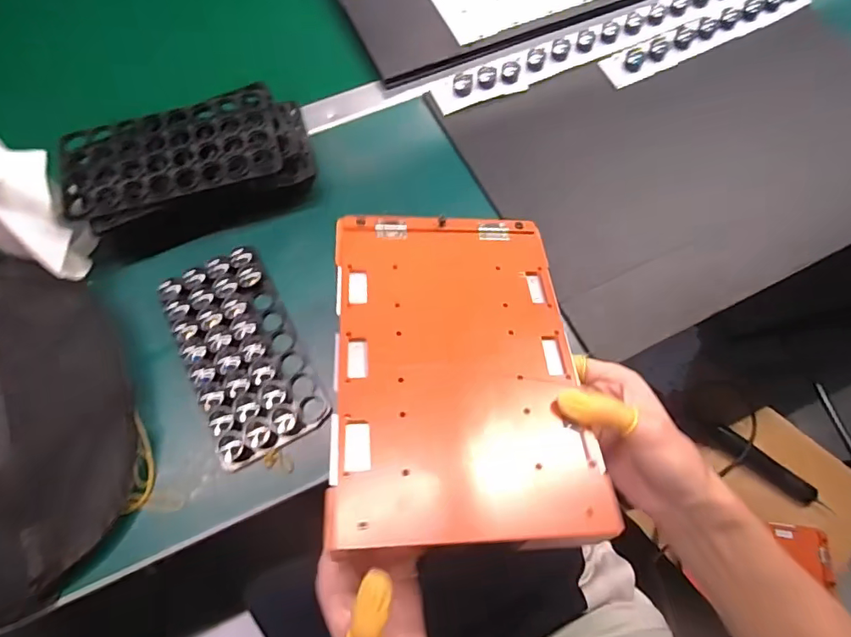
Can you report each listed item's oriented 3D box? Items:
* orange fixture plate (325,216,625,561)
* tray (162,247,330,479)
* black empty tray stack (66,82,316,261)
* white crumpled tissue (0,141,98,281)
[{"bbox_3d":[0.021,0.023,0.337,0.162,0.005,0.244,0,56,-6],"label":"orange fixture plate"},{"bbox_3d":[-0.164,0.029,0.445,0.096,0.026,0.184,-27,72,-9],"label":"tray"},{"bbox_3d":[-0.229,-0.143,0.481,0.217,0.053,0.123,-18,71,-6],"label":"black empty tray stack"},{"bbox_3d":[-0.346,-0.096,0.434,0.090,0.101,0.085,21,72,8],"label":"white crumpled tissue"}]

